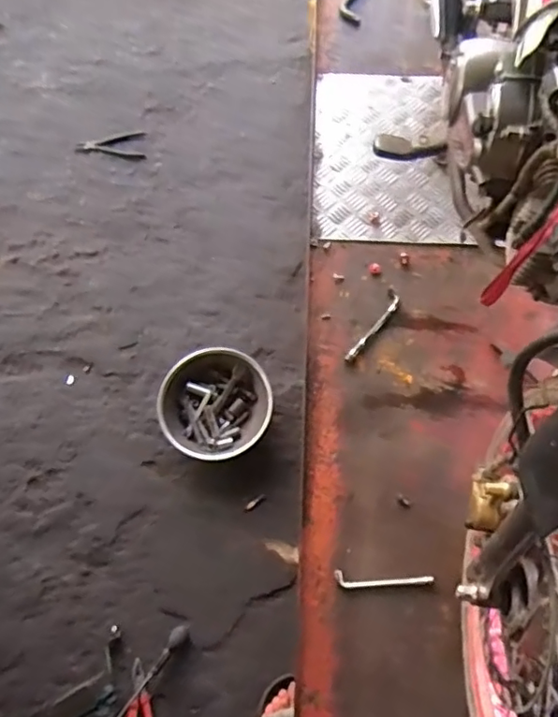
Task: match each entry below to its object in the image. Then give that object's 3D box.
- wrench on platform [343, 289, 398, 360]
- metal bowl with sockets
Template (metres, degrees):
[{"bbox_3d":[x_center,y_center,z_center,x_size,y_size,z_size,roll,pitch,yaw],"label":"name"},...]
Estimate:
[{"bbox_3d":[0.177,-0.060,1.037,0.028,0.018,0.170,31,75,12],"label":"wrench on platform"},{"bbox_3d":[-0.156,0.112,1.391,0.267,0.095,0.263,0,72,1],"label":"metal bowl with sockets"}]

